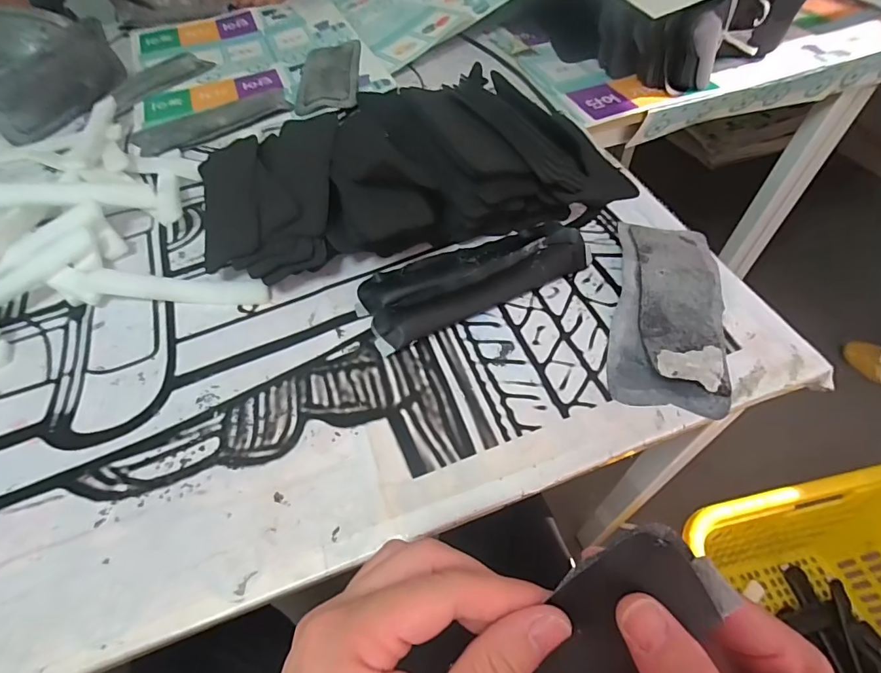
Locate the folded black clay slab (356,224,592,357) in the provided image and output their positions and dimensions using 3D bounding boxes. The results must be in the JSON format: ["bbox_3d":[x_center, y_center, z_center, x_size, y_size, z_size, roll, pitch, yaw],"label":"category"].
[{"bbox_3d":[0.031,-0.064,0.456,0.228,0.024,0.089,-24,54,-14],"label":"folded black clay slab"}]

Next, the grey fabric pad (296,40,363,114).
[{"bbox_3d":[-0.179,-0.422,0.741,0.097,0.018,0.222,-6,52,0],"label":"grey fabric pad"}]

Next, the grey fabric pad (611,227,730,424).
[{"bbox_3d":[0.210,-0.031,0.415,0.095,0.028,0.207,10,53,12],"label":"grey fabric pad"}]

